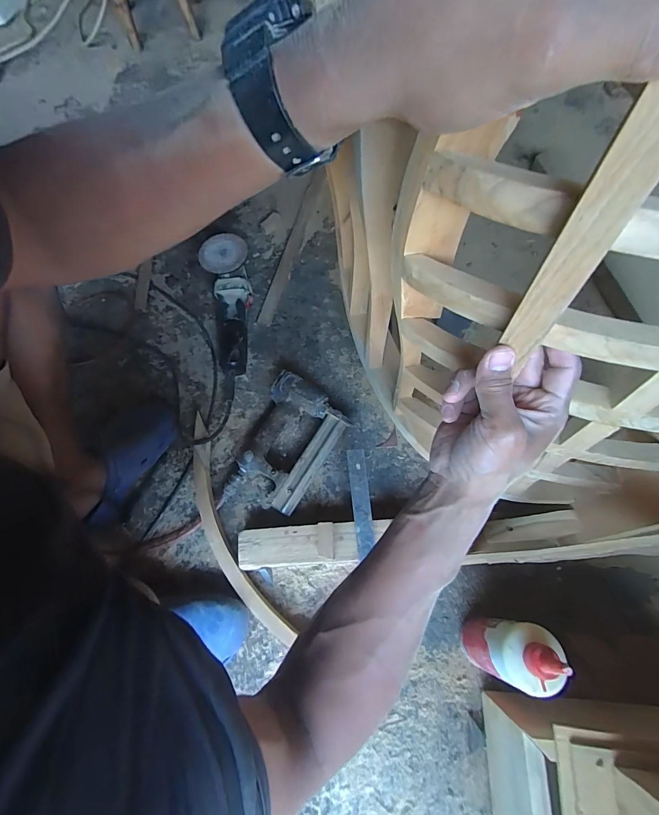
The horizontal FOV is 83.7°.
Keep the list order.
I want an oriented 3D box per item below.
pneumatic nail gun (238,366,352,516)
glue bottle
[{"bbox_3d":[-0.077,0.061,0.675,0.162,0.051,0.219,32,73,14],"label":"pneumatic nail gun"},{"bbox_3d":[0.218,0.298,0.456,0.067,0.229,0.069,-13,68,-3],"label":"glue bottle"}]

